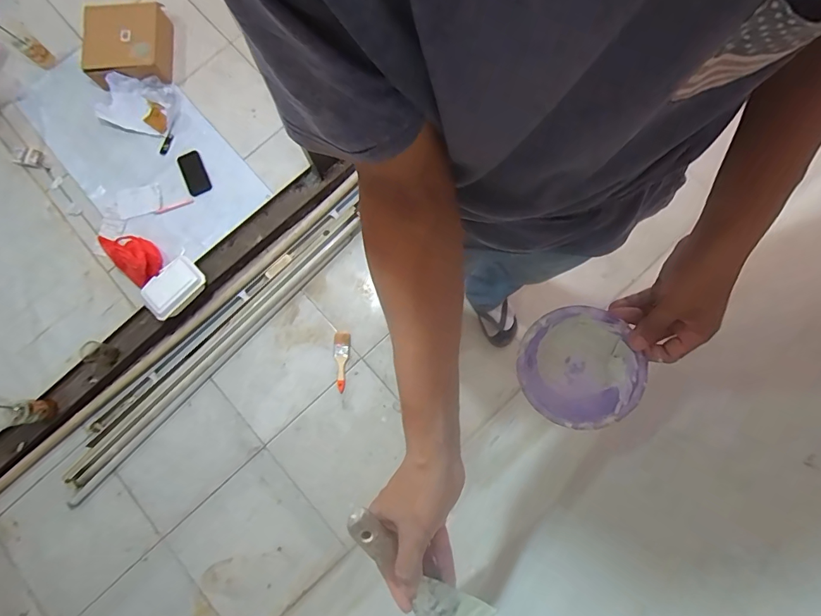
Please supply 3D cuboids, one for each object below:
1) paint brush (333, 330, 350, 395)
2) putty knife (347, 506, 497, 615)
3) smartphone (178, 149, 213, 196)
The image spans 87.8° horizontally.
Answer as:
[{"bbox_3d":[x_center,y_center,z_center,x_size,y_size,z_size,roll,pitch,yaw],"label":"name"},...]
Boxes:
[{"bbox_3d":[-0.222,0.171,1.359,0.049,0.010,0.187,3,80,1],"label":"paint brush"},{"bbox_3d":[0.000,0.254,0.395,0.066,0.014,0.172,-41,103,-7],"label":"putty knife"},{"bbox_3d":[-0.768,-0.483,1.511,0.087,0.013,0.166,-23,79,-1],"label":"smartphone"}]

